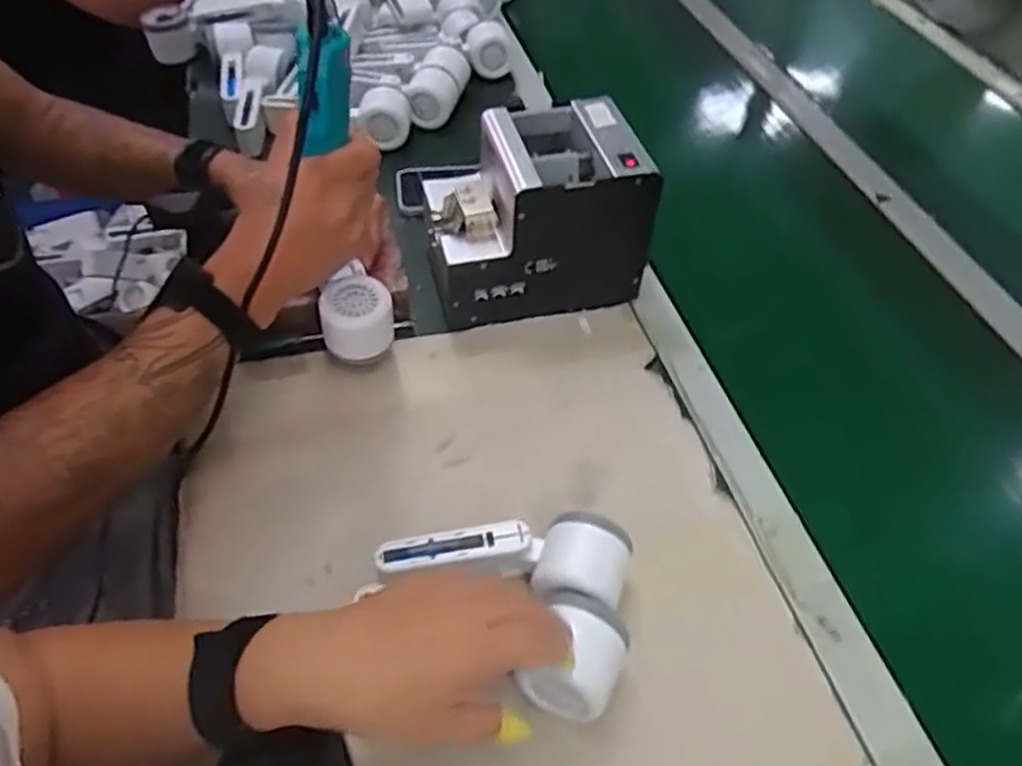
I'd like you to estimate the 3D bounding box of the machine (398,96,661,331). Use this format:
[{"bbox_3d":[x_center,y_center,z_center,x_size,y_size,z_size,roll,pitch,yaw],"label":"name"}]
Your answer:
[{"bbox_3d":[0.019,-0.151,0.682,0.185,0.152,0.132,-8,52,-10],"label":"machine"}]

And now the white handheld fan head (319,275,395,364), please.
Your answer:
[{"bbox_3d":[-0.127,-0.049,0.614,0.058,0.060,0.052,-5,51,-8],"label":"white handheld fan head"}]

